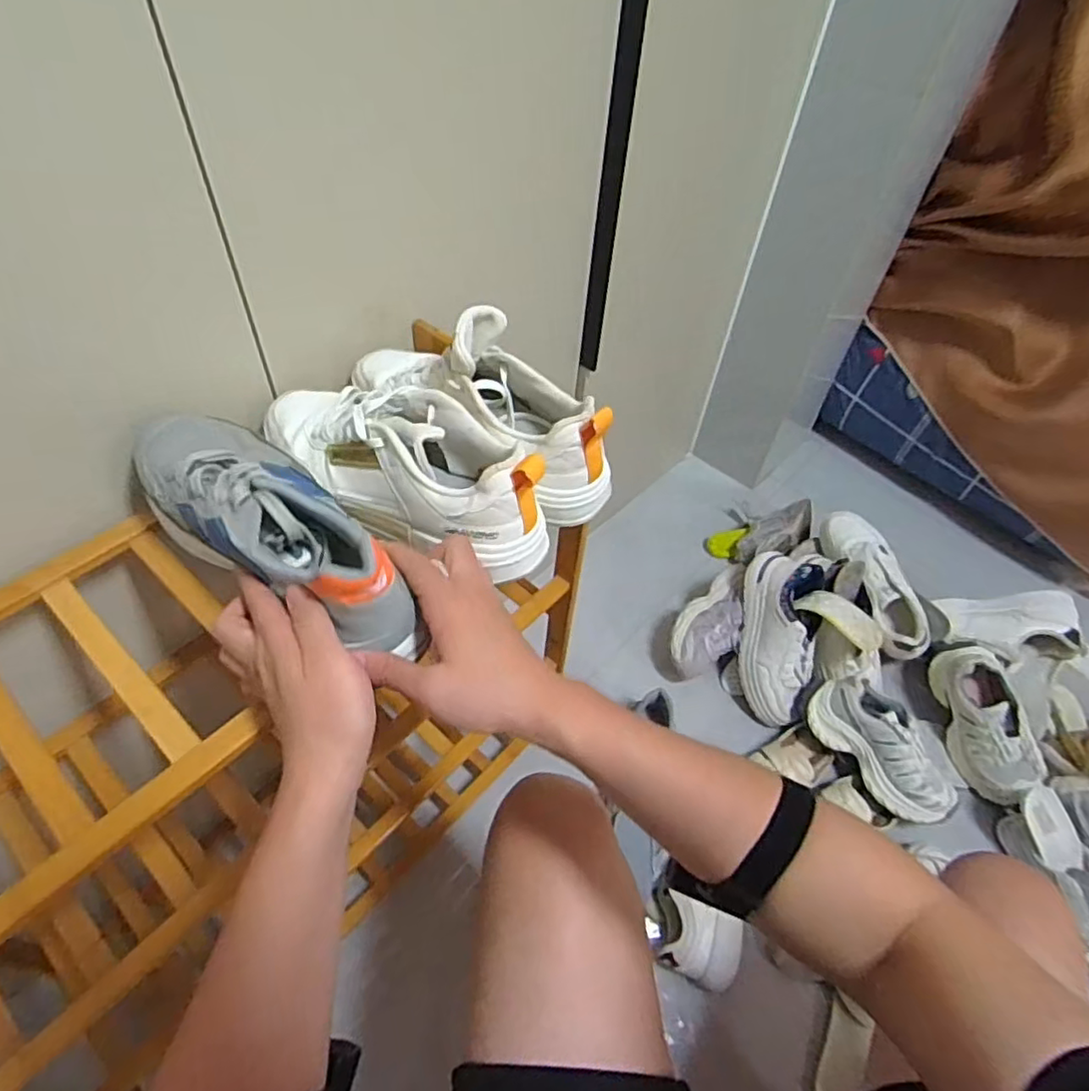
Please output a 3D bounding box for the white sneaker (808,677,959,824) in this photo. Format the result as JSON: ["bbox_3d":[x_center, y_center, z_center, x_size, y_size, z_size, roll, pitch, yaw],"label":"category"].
[{"bbox_3d":[0.549,0.322,1.046,0.112,0.095,0.249,-33,76,-28],"label":"white sneaker"}]

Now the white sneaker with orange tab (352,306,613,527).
[{"bbox_3d":[-0.054,-0.135,0.577,0.101,0.118,0.261,-33,60,-28],"label":"white sneaker with orange tab"}]

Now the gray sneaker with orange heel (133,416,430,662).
[{"bbox_3d":[-0.201,-0.028,0.467,0.278,0.091,0.093,35,56,22],"label":"gray sneaker with orange heel"}]

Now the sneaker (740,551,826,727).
[{"bbox_3d":[0.412,0.165,1.135,0.121,0.291,0.101,2,5,-3],"label":"sneaker"}]

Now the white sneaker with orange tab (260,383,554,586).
[{"bbox_3d":[-0.122,-0.077,0.539,0.275,0.096,0.107,35,56,23],"label":"white sneaker with orange tab"}]

